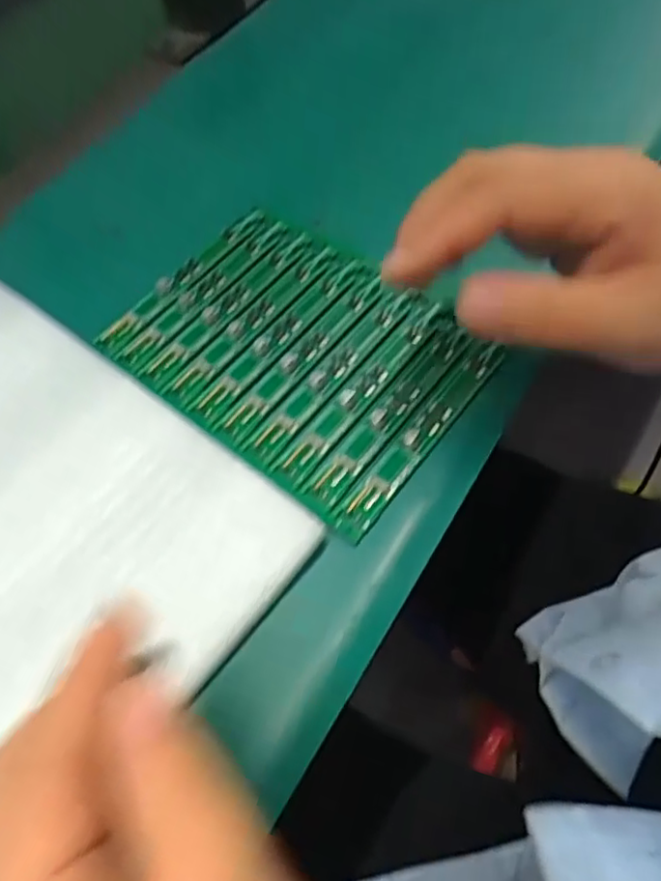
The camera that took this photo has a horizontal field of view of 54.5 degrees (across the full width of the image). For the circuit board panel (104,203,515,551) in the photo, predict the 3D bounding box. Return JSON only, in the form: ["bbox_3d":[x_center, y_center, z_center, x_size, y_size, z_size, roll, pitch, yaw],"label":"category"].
[{"bbox_3d":[-0.016,-0.045,0.293,0.160,0.008,0.112,36,70,24],"label":"circuit board panel"}]

